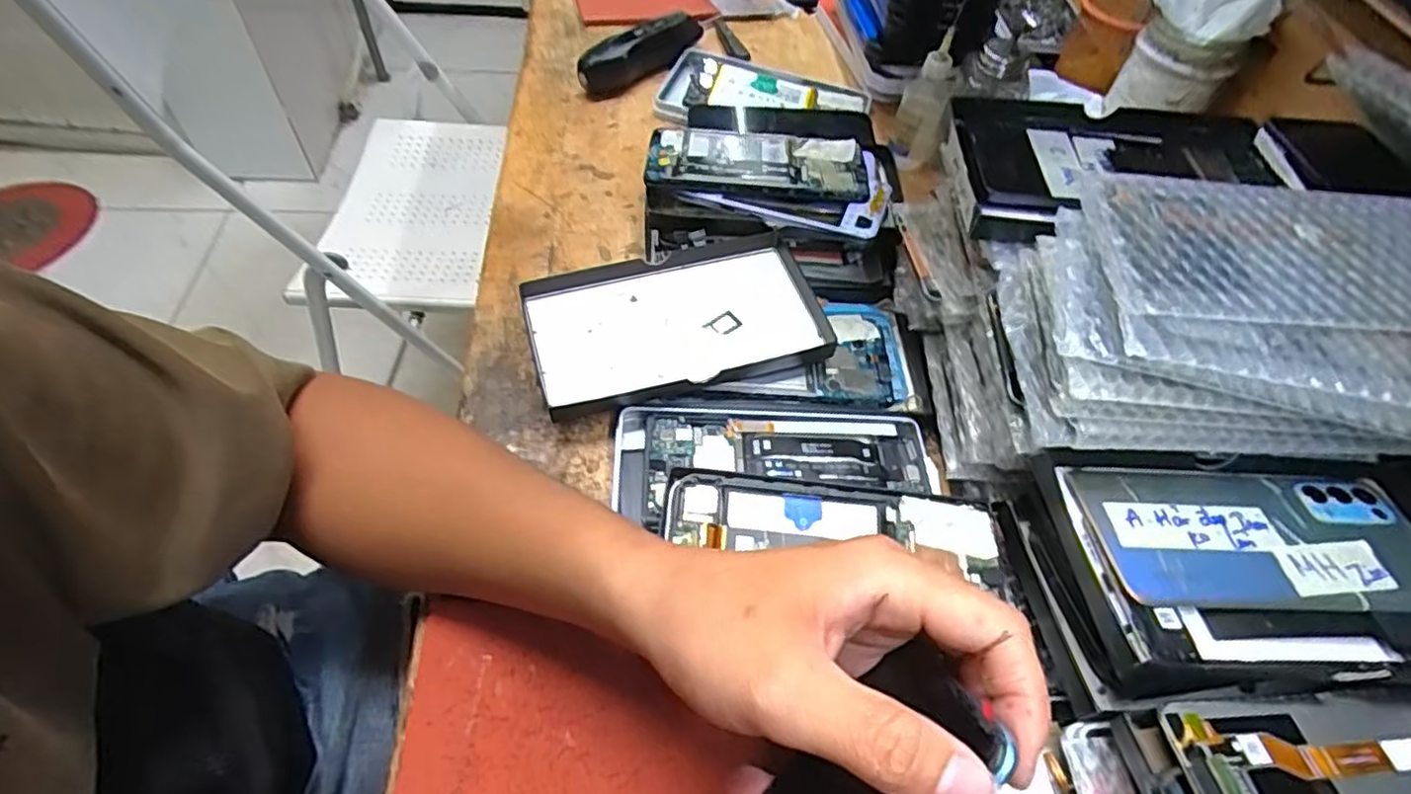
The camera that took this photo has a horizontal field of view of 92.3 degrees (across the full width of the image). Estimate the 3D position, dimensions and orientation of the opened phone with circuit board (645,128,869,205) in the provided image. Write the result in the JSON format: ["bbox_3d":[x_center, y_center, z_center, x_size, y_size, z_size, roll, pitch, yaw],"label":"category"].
[{"bbox_3d":[0.037,-0.168,0.483,0.153,0.009,0.063,6,62,-1],"label":"opened phone with circuit board"}]

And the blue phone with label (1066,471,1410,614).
[{"bbox_3d":[0.246,0.063,0.302,0.149,0.012,0.067,3,55,-3],"label":"blue phone with label"}]

